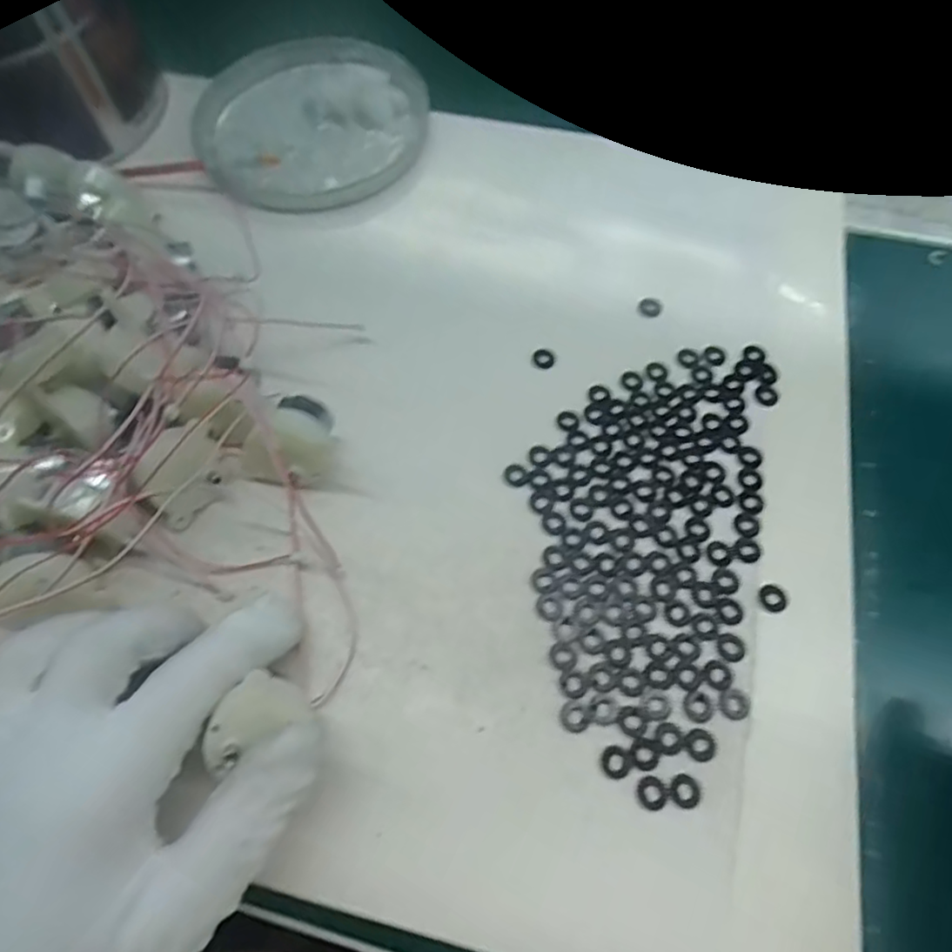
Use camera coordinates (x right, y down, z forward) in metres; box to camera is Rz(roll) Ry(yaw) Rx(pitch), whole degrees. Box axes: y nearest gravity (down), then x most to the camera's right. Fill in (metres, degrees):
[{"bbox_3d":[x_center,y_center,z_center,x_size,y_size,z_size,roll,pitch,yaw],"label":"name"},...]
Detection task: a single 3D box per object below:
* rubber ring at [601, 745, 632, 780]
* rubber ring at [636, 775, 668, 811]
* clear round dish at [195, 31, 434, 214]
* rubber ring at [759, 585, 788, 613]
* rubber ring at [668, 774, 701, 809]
[{"bbox_3d":[0.048,0.097,0.208,0.010,0.004,0.010,0,64,1],"label":"rubber ring"},{"bbox_3d":[0.059,0.105,0.204,0.010,0.004,0.010,0,64,1],"label":"rubber ring"},{"bbox_3d":[-0.093,-0.207,0.356,0.126,0.025,0.137,0,64,1],"label":"clear round dish"},{"bbox_3d":[0.113,0.046,0.232,0.009,0.004,0.010,-39,70,-16],"label":"rubber ring"},{"bbox_3d":[0.070,0.105,0.204,0.010,0.004,0.010,0,64,1],"label":"rubber ring"}]

